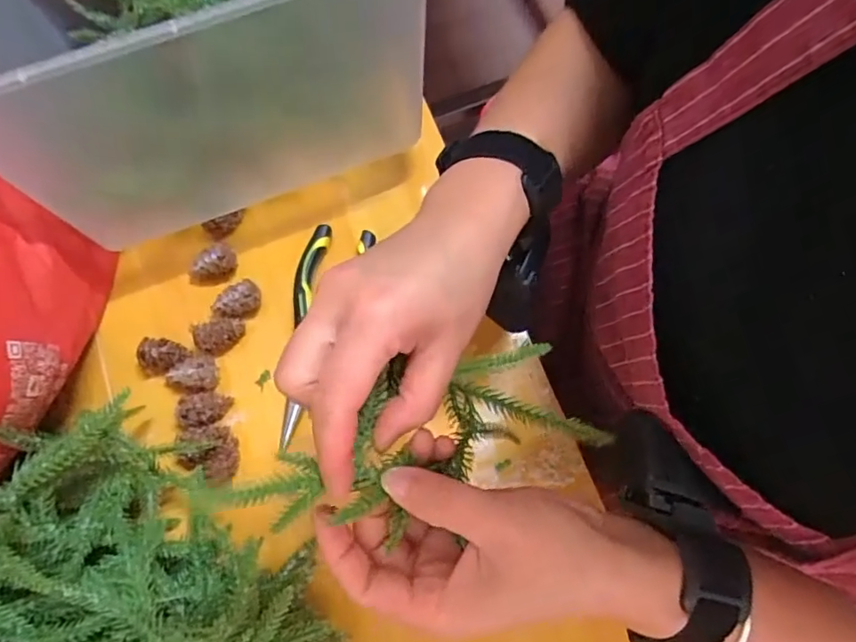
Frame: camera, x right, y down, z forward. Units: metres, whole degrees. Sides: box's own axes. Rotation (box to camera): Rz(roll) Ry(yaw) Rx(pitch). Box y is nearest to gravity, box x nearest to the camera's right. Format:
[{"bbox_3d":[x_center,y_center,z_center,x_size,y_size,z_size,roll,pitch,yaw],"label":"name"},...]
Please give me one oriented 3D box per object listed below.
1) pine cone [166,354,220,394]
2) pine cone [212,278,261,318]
[{"bbox_3d":[-0.165,0.038,0.389,0.039,0.025,0.023,-2,75,0],"label":"pine cone"},{"bbox_3d":[-0.137,-0.012,0.407,0.034,0.028,0.021,-29,77,-7],"label":"pine cone"}]

